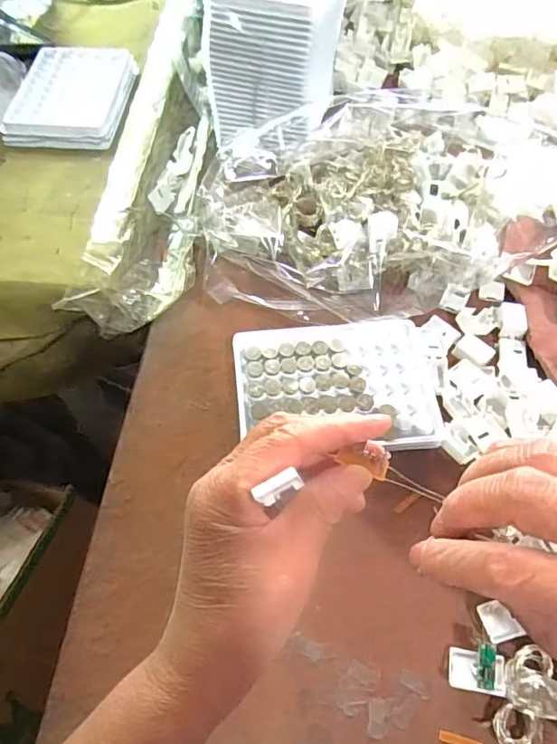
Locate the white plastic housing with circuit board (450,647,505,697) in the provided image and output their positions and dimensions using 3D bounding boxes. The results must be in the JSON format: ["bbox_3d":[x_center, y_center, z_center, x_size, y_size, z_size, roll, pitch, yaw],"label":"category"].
[{"bbox_3d":[0.104,0.158,0.281,0.026,0.015,0.019,11,59,6],"label":"white plastic housing with circuit board"}]

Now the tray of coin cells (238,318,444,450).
[{"bbox_3d":[0.038,0.009,0.362,0.131,0.015,0.093,-3,58,-2],"label":"tray of coin cells"}]

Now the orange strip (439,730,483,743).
[{"bbox_3d":[0.093,0.187,0.268,0.022,0.004,0.005,13,60,6],"label":"orange strip"}]

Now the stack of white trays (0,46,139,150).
[{"bbox_3d":[-0.193,-0.259,0.501,0.098,0.016,0.146,2,58,1],"label":"stack of white trays"}]

